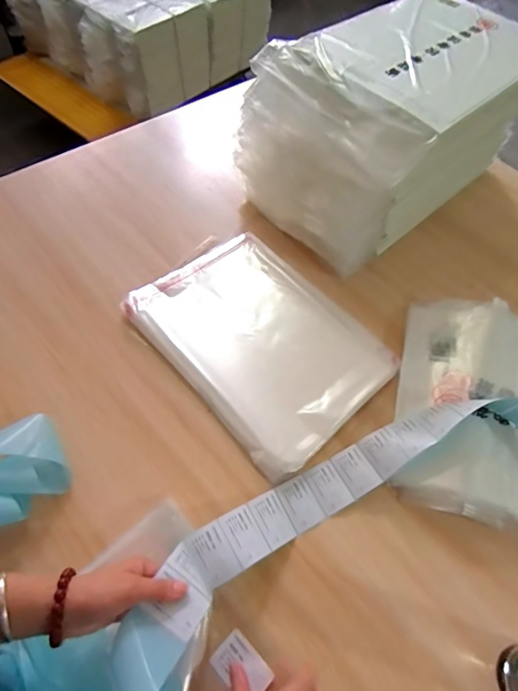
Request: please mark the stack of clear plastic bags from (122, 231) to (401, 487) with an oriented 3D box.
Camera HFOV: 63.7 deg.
[{"bbox_3d":[0.000,-0.018,0.628,0.259,0.029,0.358,-37,69,-23],"label":"stack of clear plastic bags"}]

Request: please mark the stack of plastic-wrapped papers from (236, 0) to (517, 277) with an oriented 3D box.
[{"bbox_3d":[0.228,-0.362,0.712,0.439,0.253,0.283,-32,67,-21],"label":"stack of plastic-wrapped papers"}]

